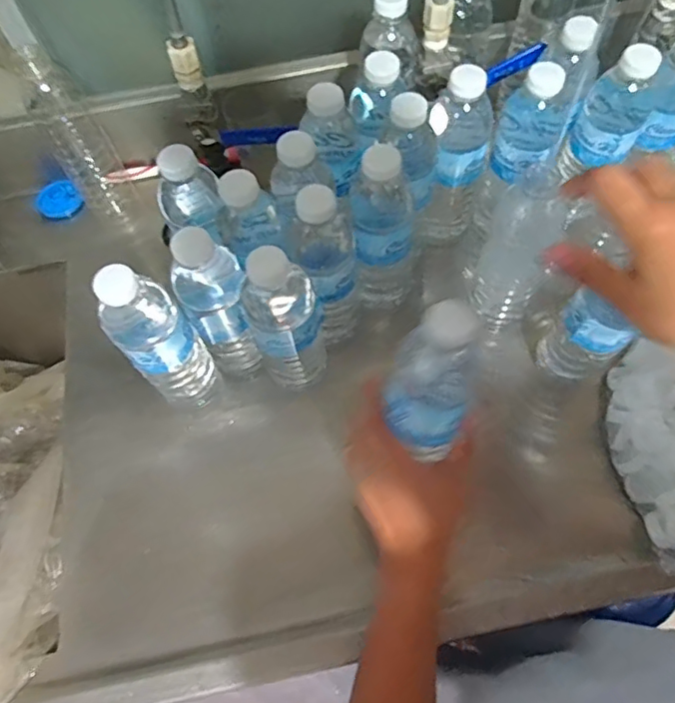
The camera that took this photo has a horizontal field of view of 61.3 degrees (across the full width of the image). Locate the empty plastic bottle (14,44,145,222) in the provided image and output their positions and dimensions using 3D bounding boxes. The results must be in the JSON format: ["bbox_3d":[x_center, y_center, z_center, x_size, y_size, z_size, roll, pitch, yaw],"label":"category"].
[{"bbox_3d":[-0.291,-0.241,0.633,0.061,0.204,0.062,-31,66,-12],"label":"empty plastic bottle"}]

